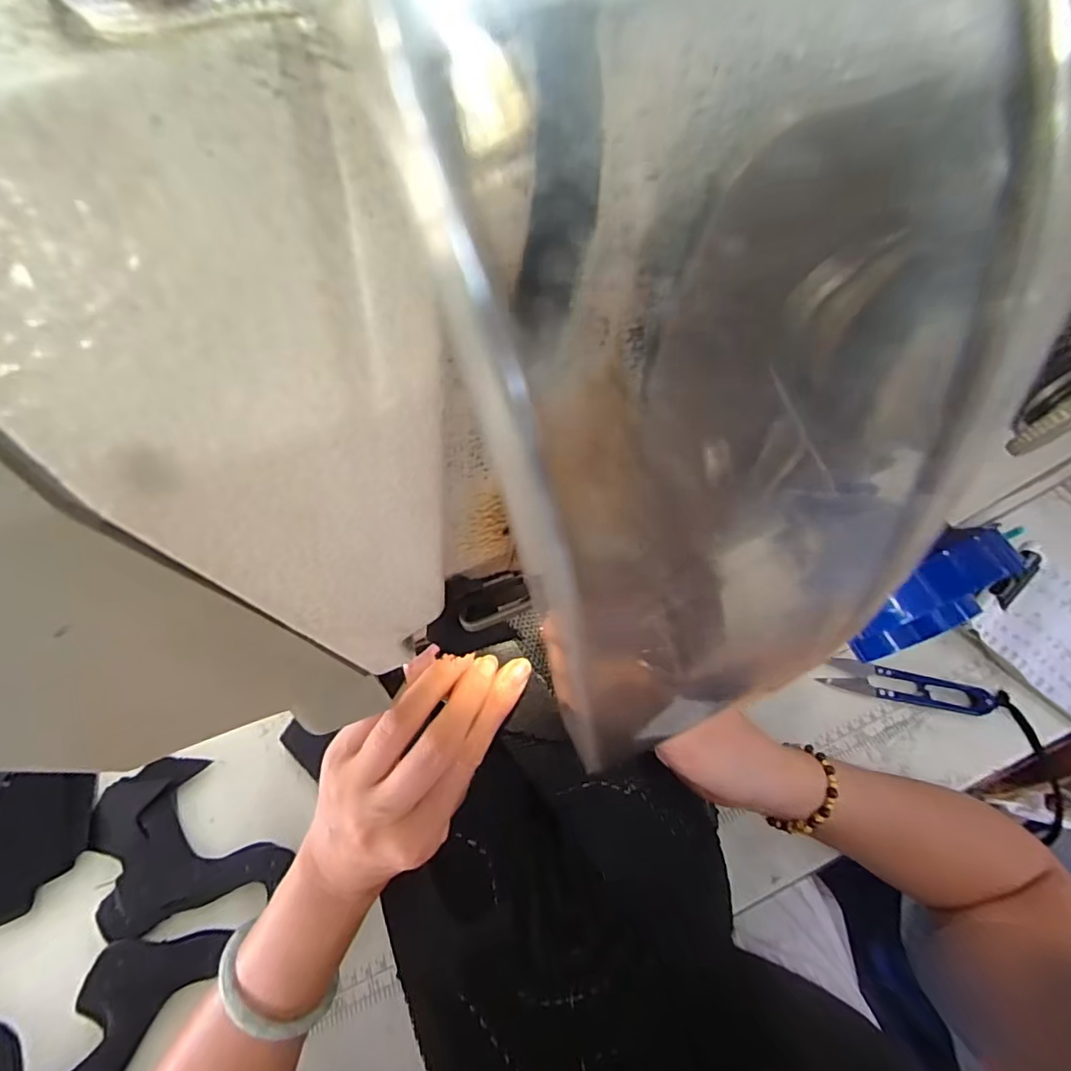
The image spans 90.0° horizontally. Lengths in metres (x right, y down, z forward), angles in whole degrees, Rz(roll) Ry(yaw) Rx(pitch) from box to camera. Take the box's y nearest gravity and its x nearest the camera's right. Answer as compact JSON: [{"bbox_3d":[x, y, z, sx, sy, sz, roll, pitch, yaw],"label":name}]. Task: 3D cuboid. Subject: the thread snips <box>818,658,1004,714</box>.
[{"bbox_3d":[0.287,0.118,0.415,0.116,0.012,0.026,13,61,12],"label":"thread snips"}]

